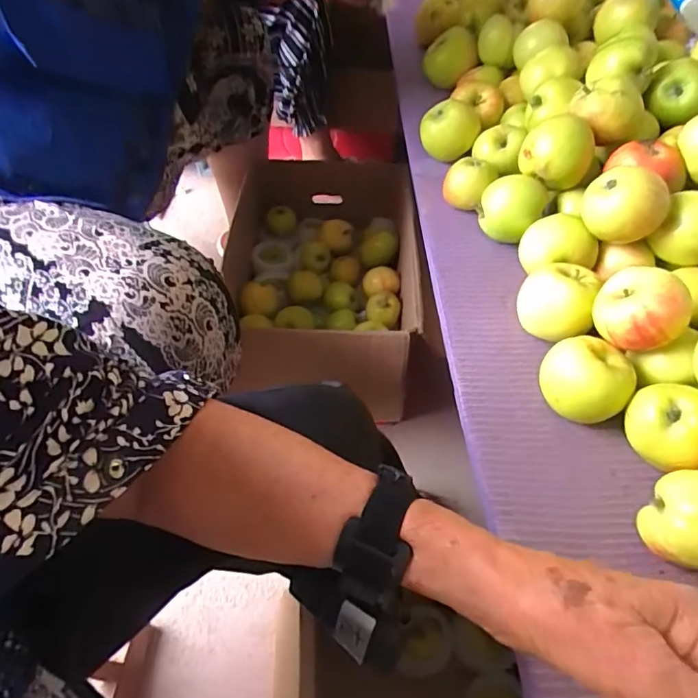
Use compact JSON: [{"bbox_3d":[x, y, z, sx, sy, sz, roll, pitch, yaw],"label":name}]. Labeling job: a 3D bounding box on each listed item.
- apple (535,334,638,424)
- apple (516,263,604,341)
[{"bbox_3d":[0.182,0.026,0.400,0.061,0.058,0.061,2,57,-3],"label":"apple"},{"bbox_3d":[0.179,-0.040,0.445,0.064,0.060,0.062,24,58,11],"label":"apple"}]

